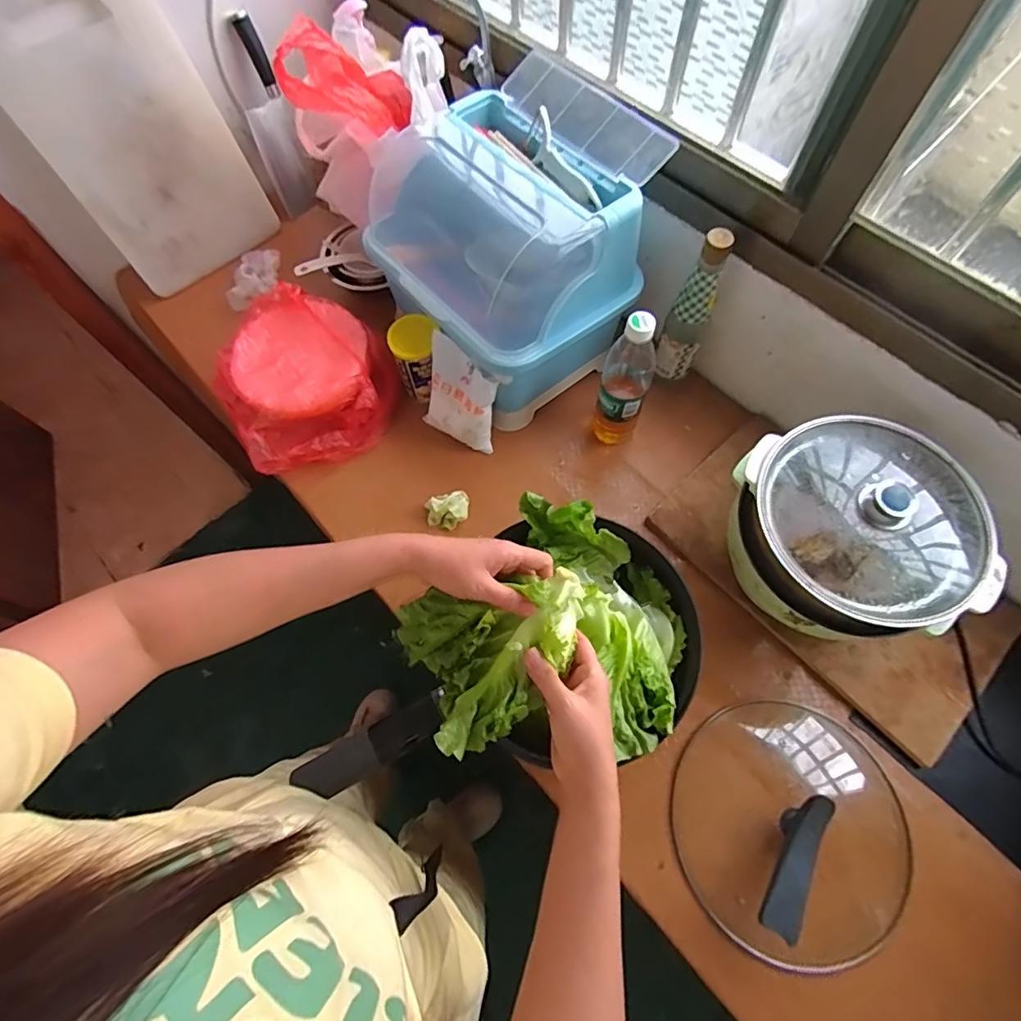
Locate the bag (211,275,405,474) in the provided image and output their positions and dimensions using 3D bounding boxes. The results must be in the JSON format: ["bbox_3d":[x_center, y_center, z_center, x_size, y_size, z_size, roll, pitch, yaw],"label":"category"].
[{"bbox_3d":[-0.317,-0.204,0.811,0.247,0.091,0.269,-30,69,-12],"label":"bag"}]

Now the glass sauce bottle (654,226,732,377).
[{"bbox_3d":[0.254,-0.282,0.732,0.061,0.222,0.059,22,68,10],"label":"glass sauce bottle"}]

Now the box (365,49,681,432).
[{"bbox_3d":[-0.003,-0.376,0.760,0.318,0.275,0.367,-37,71,-14],"label":"box"}]

